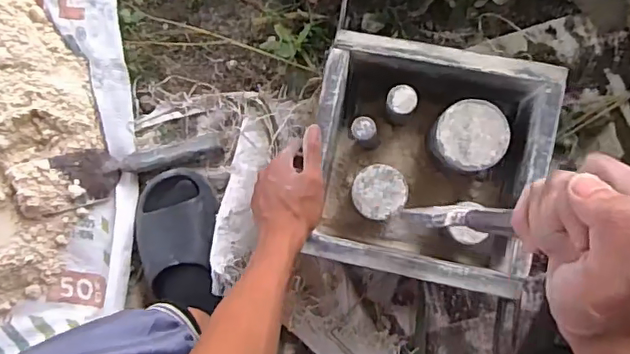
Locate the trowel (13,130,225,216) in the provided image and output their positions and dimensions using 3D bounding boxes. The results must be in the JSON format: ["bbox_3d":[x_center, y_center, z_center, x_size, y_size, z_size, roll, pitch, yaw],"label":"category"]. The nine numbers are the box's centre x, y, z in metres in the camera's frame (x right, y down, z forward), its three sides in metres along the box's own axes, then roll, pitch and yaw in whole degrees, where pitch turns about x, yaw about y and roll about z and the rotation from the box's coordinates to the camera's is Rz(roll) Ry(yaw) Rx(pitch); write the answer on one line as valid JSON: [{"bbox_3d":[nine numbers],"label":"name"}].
[{"bbox_3d":[-0.253,-0.012,0.719,0.265,0.045,0.069,-15,88,3],"label":"trowel"}]

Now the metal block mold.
[{"bbox_3d":[0.119,-0.017,0.628,0.234,0.111,0.239,12,89,4],"label":"metal block mold"}]

